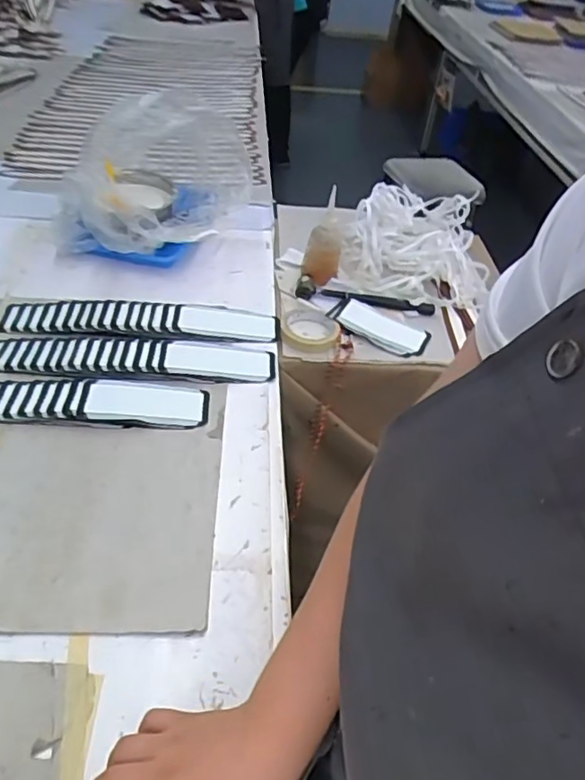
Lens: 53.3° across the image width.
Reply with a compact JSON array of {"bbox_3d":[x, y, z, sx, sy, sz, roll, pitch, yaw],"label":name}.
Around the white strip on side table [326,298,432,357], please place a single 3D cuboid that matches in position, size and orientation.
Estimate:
[{"bbox_3d":[0.144,-0.110,0.972,0.167,0.025,0.085,24,46,20],"label":"white strip on side table"}]

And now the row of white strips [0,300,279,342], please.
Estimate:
[{"bbox_3d":[-0.231,-0.113,0.904,0.409,0.024,0.082,2,43,-3],"label":"row of white strips"}]

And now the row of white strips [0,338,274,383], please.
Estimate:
[{"bbox_3d":[-0.231,-0.047,0.833,0.401,0.018,0.079,1,43,-4],"label":"row of white strips"}]

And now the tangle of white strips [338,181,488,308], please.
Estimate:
[{"bbox_3d":[0.232,-0.287,1.104,0.265,0.112,0.297,9,43,4],"label":"tangle of white strips"}]

